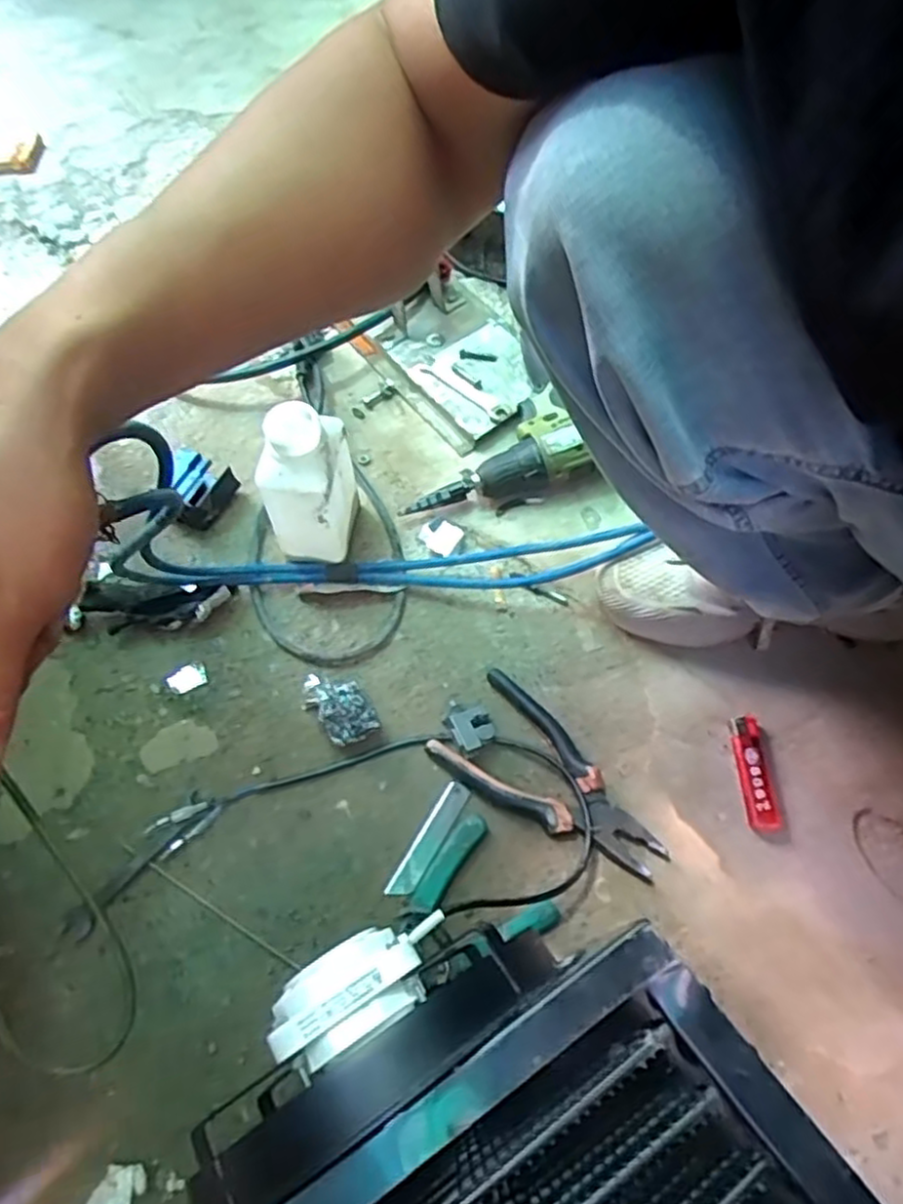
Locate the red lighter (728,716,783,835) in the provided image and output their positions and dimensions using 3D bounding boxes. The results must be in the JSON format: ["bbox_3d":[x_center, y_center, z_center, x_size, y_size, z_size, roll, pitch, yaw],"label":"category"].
[{"bbox_3d":[0.240,0.133,0.576,0.028,0.013,0.093,0,60,1],"label":"red lighter"}]

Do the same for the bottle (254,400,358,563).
[{"bbox_3d":[-0.119,-0.100,0.630,0.068,0.138,0.082,8,60,5],"label":"bottle"}]

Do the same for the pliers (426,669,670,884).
[{"bbox_3d":[0.080,0.141,0.570,0.188,0.020,0.090,35,66,19],"label":"pliers"}]

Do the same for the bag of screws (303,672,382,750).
[{"bbox_3d":[-0.093,0.084,0.599,0.044,0.031,0.072,-26,63,-14],"label":"bag of screws"}]

